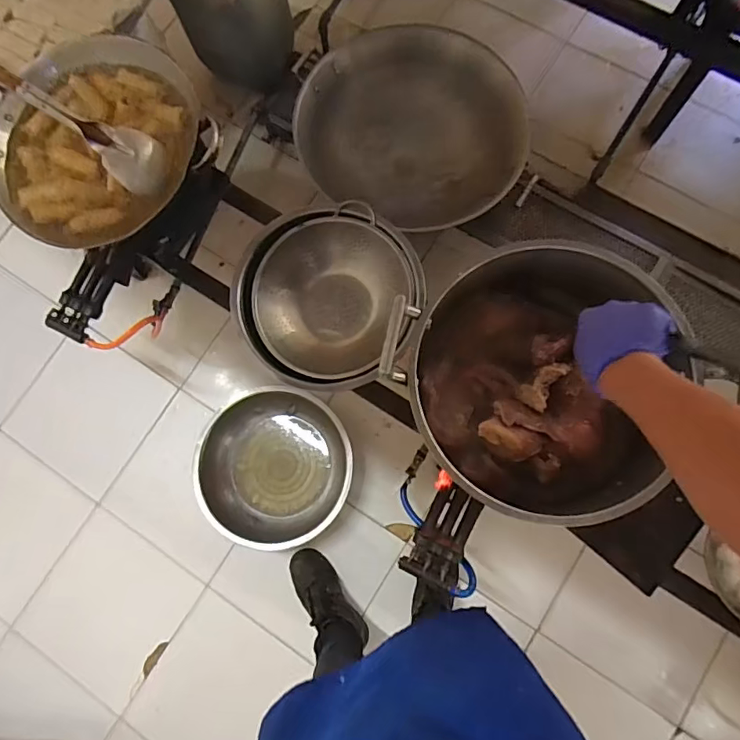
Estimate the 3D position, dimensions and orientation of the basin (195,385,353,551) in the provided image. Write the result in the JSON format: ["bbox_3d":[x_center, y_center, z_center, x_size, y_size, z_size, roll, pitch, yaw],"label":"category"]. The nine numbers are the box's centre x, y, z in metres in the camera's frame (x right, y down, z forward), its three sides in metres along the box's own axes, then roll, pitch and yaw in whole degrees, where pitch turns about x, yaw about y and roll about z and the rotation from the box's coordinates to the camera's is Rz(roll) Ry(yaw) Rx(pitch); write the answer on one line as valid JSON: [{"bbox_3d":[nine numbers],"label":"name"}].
[{"bbox_3d":[-0.251,0.266,1.377,0.395,0.105,0.418,-1,79,3],"label":"basin"}]

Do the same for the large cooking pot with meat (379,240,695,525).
[{"bbox_3d":[0.264,0.021,0.806,0.355,0.233,0.415,-41,80,-5],"label":"large cooking pot with meat"}]

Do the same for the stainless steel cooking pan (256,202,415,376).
[{"bbox_3d":[-0.082,-0.160,1.132,0.347,0.110,0.347,0,90,-1],"label":"stainless steel cooking pan"}]

